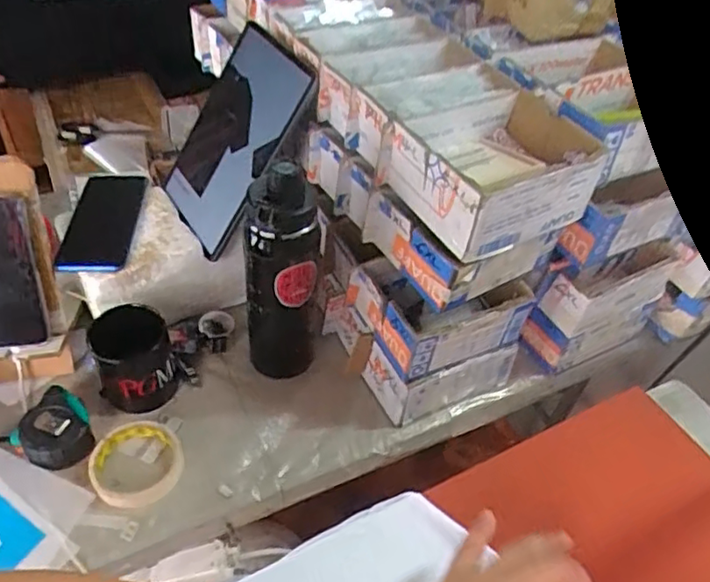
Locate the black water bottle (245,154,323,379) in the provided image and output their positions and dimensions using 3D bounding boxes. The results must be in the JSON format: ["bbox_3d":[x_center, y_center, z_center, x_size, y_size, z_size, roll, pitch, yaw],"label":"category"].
[{"bbox_3d":[-0.080,-0.005,0.667,0.078,0.272,0.061,-2,45,-8],"label":"black water bottle"}]

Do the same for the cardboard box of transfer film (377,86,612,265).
[{"bbox_3d":[0.137,-0.118,0.603,0.173,0.074,0.140,-23,52,-26],"label":"cardboard box of transfer film"}]

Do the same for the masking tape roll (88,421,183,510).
[{"bbox_3d":[-0.231,0.182,0.652,0.092,0.015,0.090,3,45,-3],"label":"masking tape roll"}]

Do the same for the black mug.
[{"bbox_3d":[-0.251,0.078,0.698,0.083,0.084,0.072,-11,47,-17],"label":"black mug"}]

